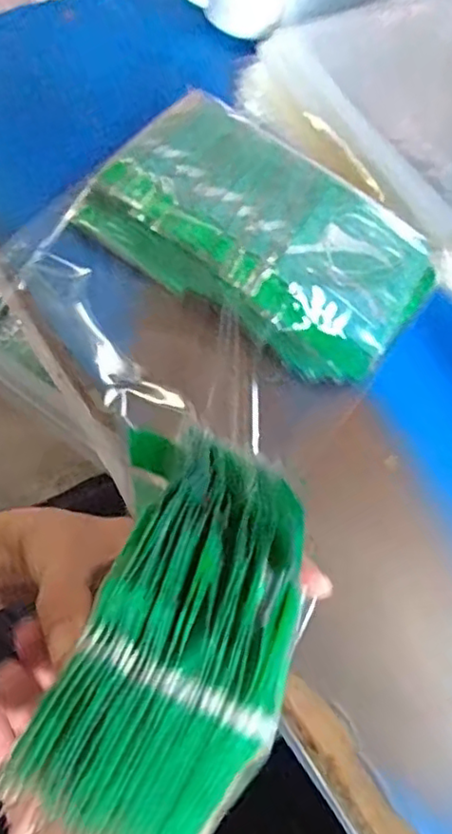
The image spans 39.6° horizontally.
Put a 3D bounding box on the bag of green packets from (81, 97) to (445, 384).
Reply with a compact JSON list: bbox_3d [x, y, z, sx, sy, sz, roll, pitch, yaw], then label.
[{"bbox_3d":[0.027,-0.138,0.492,0.258,0.056,0.158,38,66,12],"label":"bag of green packets"}]

